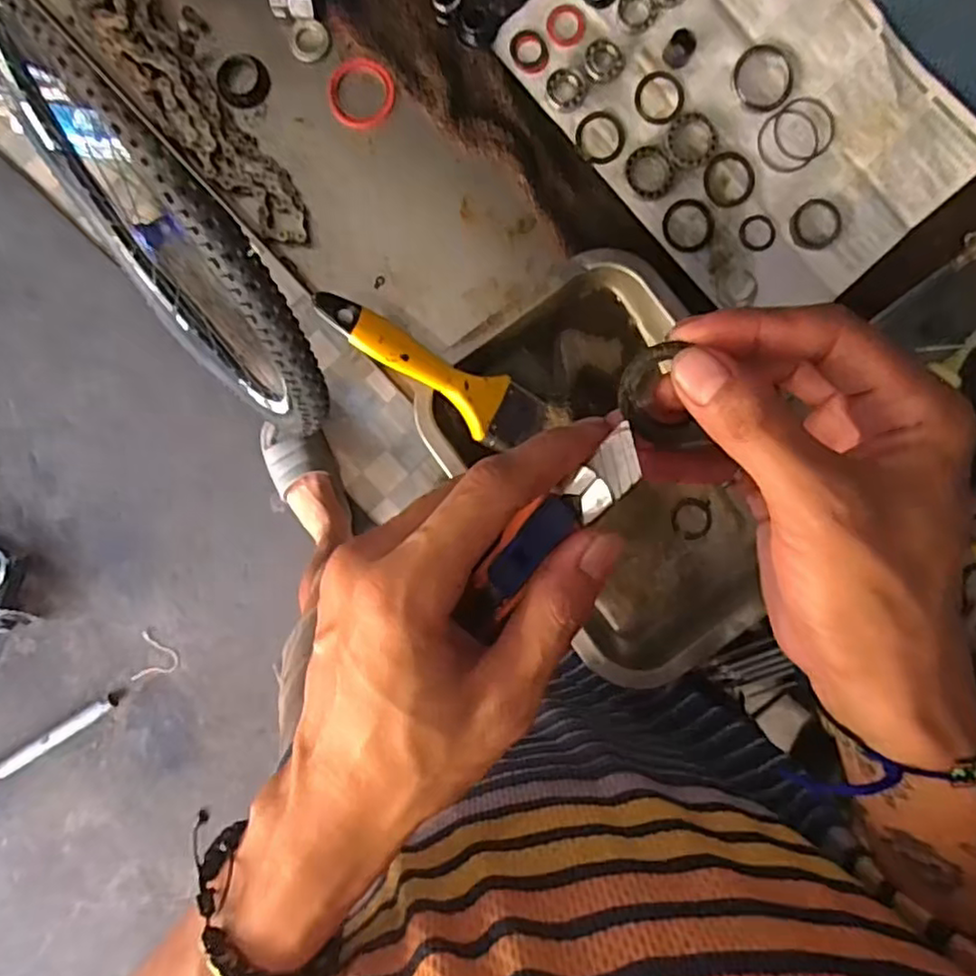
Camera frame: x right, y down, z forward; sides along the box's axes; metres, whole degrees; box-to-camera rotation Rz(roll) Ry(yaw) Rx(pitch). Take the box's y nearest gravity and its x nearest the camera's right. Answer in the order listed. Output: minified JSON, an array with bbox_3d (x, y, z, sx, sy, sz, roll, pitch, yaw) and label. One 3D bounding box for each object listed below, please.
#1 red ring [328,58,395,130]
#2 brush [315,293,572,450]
[{"bbox_3d":[-0.087,-0.271,0.460,0.044,0.006,0.046,0,93,-3],"label":"red ring"},{"bbox_3d":[-0.033,-0.069,0.431,0.165,0.032,0.044,25,89,-6],"label":"brush"}]

